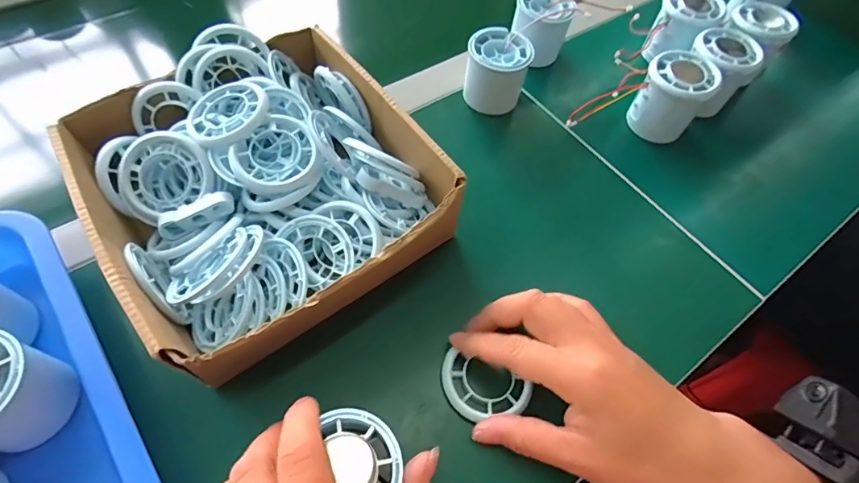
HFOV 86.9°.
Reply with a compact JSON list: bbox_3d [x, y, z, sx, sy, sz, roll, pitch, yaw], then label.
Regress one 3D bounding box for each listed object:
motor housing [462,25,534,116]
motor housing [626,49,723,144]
[{"bbox_3d":[0.059,-0.148,0.402,0.052,0.054,0.051,10,59,3],"label":"motor housing"},{"bbox_3d":[0.211,-0.126,0.396,0.052,0.061,0.050,1,59,-2],"label":"motor housing"}]

